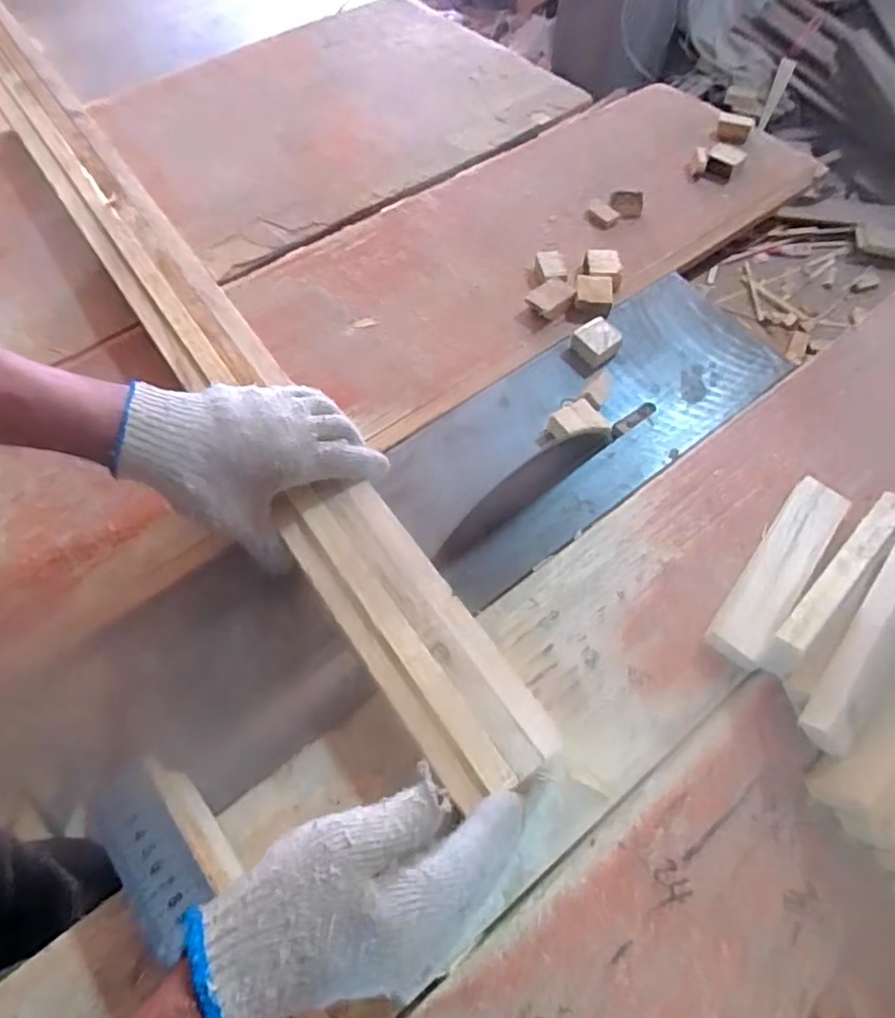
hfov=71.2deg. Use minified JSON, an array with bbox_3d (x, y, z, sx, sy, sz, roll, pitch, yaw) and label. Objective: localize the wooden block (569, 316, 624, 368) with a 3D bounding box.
[{"bbox_3d":[0.134,-0.148,0.558,0.032,0.024,0.036,-40,68,-20],"label":"wooden block"}]

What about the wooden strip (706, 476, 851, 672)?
[{"bbox_3d":[0.237,0.044,0.448,0.037,0.021,0.156,35,66,18],"label":"wooden strip"}]

